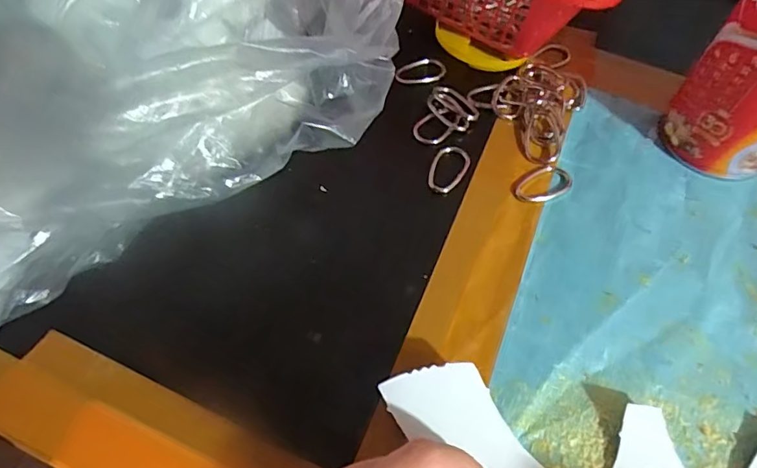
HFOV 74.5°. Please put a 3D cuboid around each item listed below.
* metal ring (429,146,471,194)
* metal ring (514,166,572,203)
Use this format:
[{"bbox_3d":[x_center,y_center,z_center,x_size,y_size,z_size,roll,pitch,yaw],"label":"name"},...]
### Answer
[{"bbox_3d":[0.040,-0.038,0.285,0.020,0.004,0.033,26,61,14],"label":"metal ring"},{"bbox_3d":[0.092,-0.028,0.279,0.034,0.004,0.020,-24,62,-16],"label":"metal ring"}]

